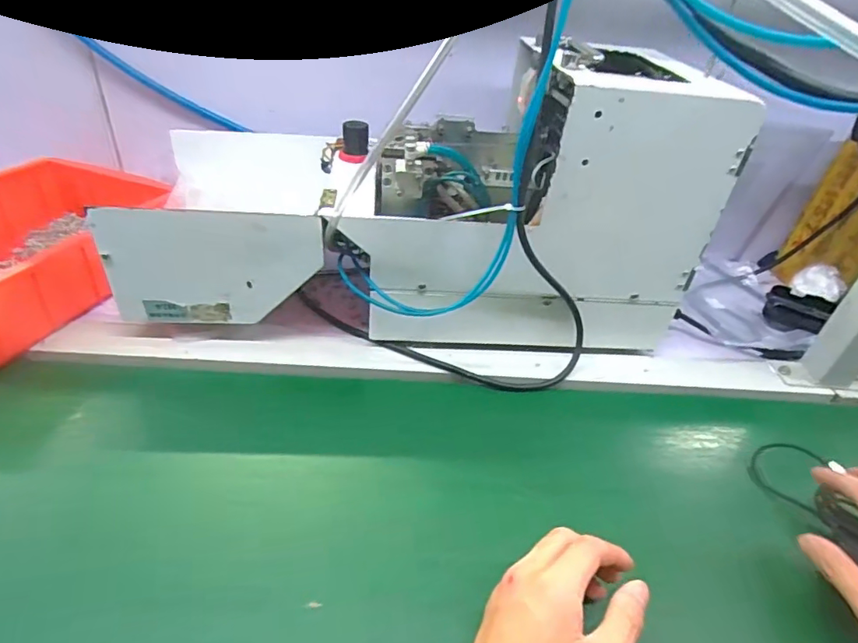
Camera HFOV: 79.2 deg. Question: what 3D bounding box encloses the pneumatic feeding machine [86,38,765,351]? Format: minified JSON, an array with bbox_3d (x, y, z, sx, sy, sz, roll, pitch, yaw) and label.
[{"bbox_3d":[-0.010,-0.101,0.520,0.561,0.265,0.162,5,38,-1],"label":"pneumatic feeding machine"}]

